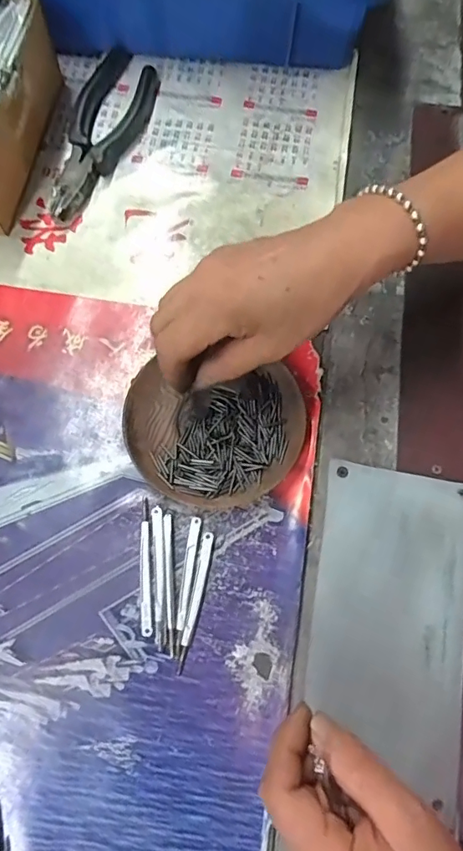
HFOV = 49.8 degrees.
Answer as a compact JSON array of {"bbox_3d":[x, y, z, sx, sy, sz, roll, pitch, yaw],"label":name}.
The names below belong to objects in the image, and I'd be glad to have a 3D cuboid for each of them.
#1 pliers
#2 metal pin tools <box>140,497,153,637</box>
[{"bbox_3d":[-0.112,-0.241,0.408,0.059,0.018,0.172,21,75,5],"label":"pliers"},{"bbox_3d":[-0.056,0.089,0.321,0.007,0.004,0.084,-4,74,-2],"label":"metal pin tools"}]

